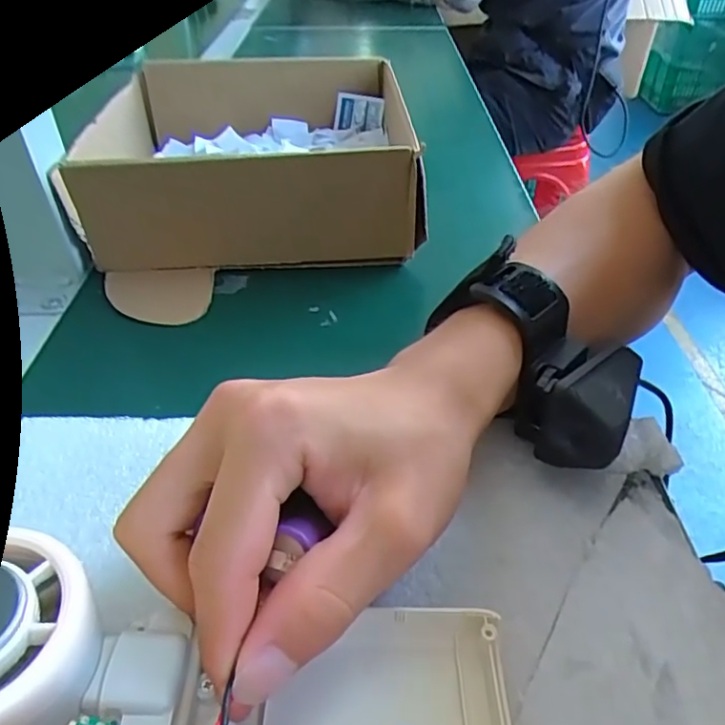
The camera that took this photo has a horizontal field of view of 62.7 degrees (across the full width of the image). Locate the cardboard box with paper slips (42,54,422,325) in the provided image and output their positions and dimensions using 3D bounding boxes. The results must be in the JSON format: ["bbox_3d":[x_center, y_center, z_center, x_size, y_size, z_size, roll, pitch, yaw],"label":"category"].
[{"bbox_3d":[-0.076,-0.152,0.433,0.201,0.080,0.219,-3,41,-4],"label":"cardboard box with paper slips"}]

